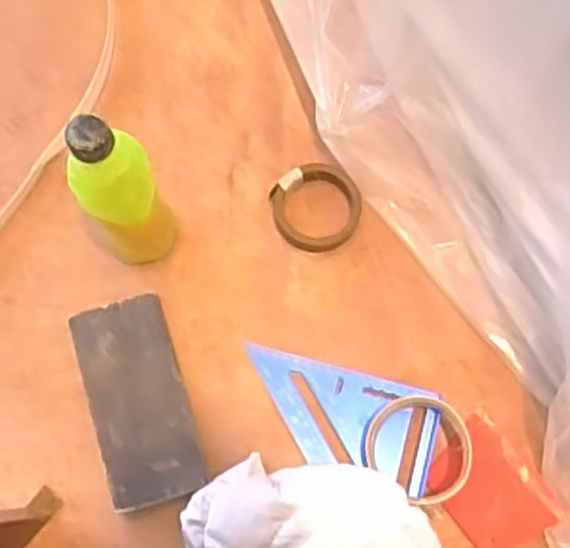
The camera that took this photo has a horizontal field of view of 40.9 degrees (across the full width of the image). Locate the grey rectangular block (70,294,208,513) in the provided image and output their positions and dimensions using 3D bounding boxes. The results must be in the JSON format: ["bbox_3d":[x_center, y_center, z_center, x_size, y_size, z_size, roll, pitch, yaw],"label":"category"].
[{"bbox_3d":[-0.125,0.109,0.658,0.078,0.027,0.171,-15,76,-5],"label":"grey rectangular block"}]

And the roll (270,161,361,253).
[{"bbox_3d":[0.029,-0.062,0.707,0.082,0.023,0.077,0,75,-1],"label":"roll"}]

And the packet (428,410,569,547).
[{"bbox_3d":[0.175,0.184,0.647,0.078,0.011,0.107,-38,79,-10],"label":"packet"}]

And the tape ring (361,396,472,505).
[{"bbox_3d":[0.109,0.141,0.627,0.087,0.044,0.081,0,75,-1],"label":"tape ring"}]

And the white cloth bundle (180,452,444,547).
[{"bbox_3d":[0.025,0.216,0.607,0.203,0.043,0.141,26,76,5],"label":"white cloth bundle"}]

